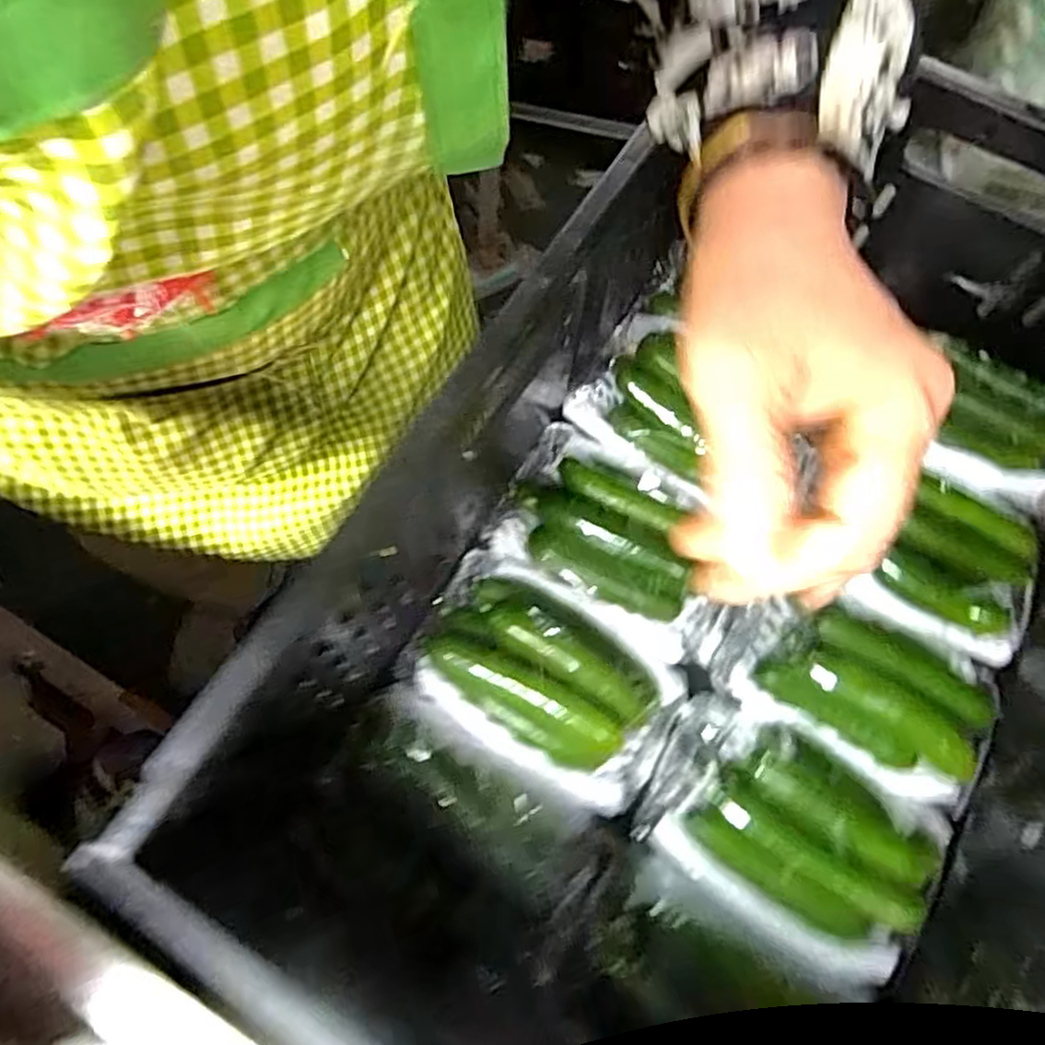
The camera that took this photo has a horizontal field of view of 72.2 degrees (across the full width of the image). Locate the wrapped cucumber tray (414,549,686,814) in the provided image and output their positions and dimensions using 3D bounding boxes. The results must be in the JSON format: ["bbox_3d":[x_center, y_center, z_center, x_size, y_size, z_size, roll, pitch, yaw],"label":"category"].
[{"bbox_3d":[0.011,0.095,0.464,0.166,0.047,0.111,31,71,11],"label":"wrapped cucumber tray"}]

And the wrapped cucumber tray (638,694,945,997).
[{"bbox_3d":[0.170,0.192,0.441,0.177,0.065,0.118,30,71,11],"label":"wrapped cucumber tray"}]

